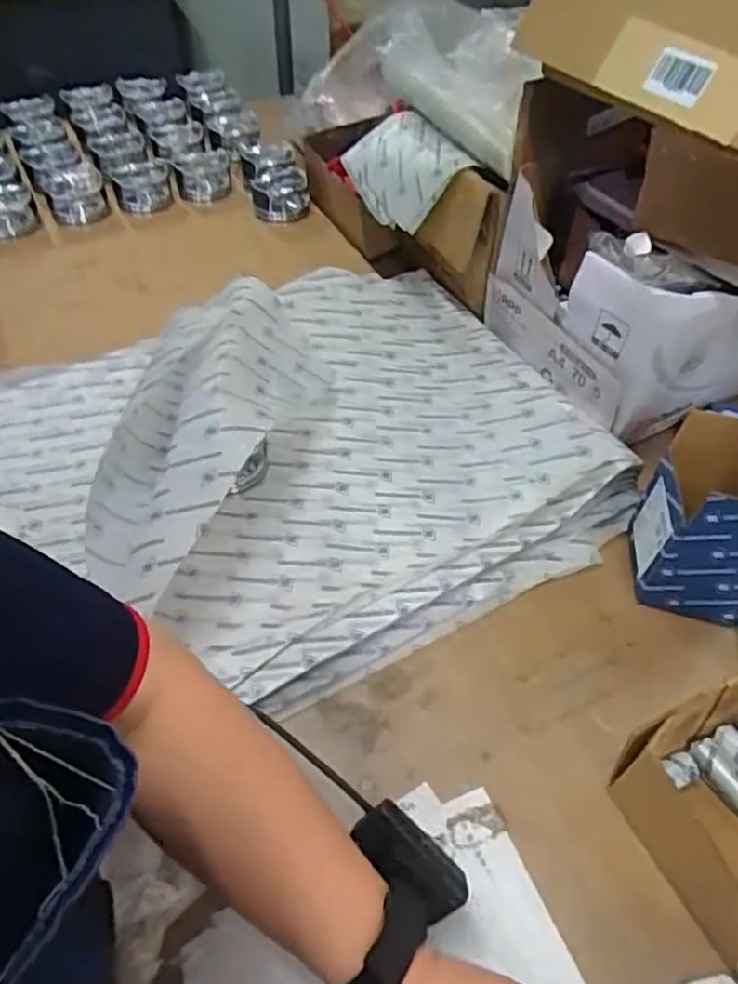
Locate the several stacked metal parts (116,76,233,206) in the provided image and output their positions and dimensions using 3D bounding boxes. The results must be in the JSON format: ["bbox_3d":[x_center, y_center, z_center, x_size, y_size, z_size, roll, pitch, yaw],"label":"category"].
[{"bbox_3d":[-0.309,-0.560,1.105,0.087,0.057,0.350,-22,55,-18],"label":"several stacked metal parts"}]

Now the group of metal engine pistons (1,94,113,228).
[{"bbox_3d":[-0.478,-0.504,1.051,0.087,0.052,0.330,-24,56,-19],"label":"group of metal engine pistons"}]

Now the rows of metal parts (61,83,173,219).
[{"bbox_3d":[-0.384,-0.521,1.072,0.085,0.061,0.310,-23,55,-19],"label":"rows of metal parts"}]

